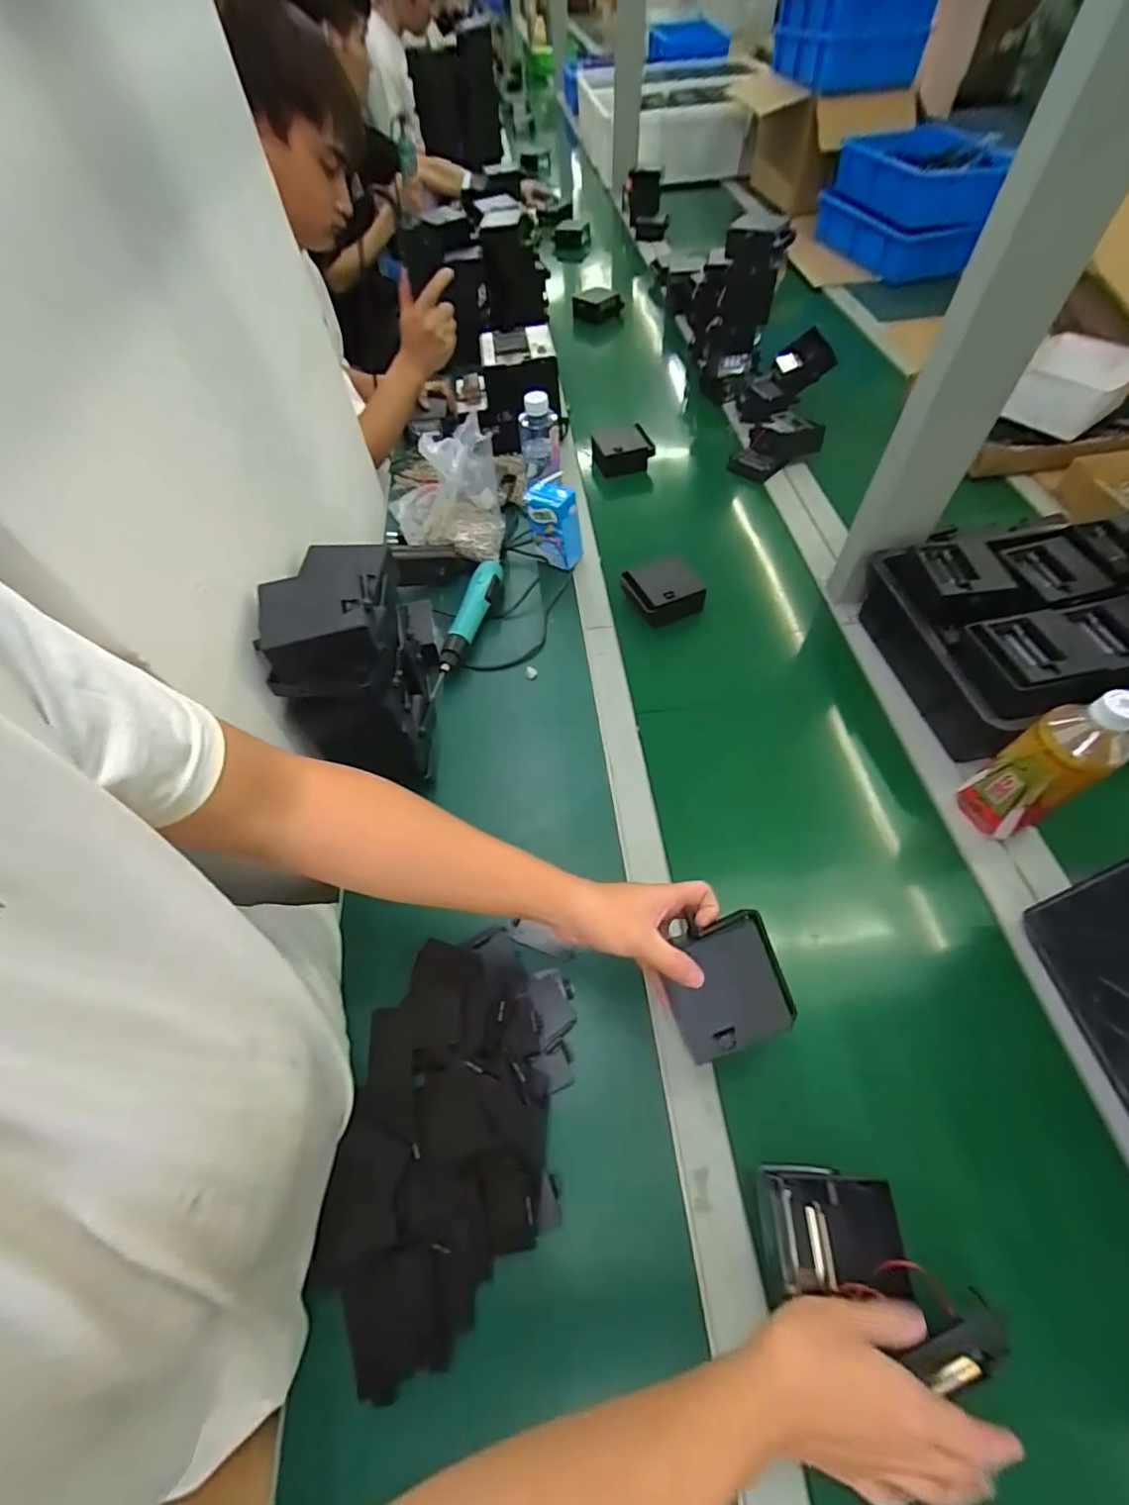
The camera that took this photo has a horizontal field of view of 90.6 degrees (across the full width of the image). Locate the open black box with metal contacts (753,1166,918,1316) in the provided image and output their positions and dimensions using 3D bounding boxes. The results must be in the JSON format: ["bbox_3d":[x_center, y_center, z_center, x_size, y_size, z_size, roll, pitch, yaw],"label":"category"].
[{"bbox_3d":[0.191,0.346,0.407,0.096,0.030,0.070,0,57,4],"label":"open black box with metal contacts"}]

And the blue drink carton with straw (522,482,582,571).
[{"bbox_3d":[-0.016,-0.331,0.813,0.076,0.103,0.046,27,63,20],"label":"blue drink carton with straw"}]

